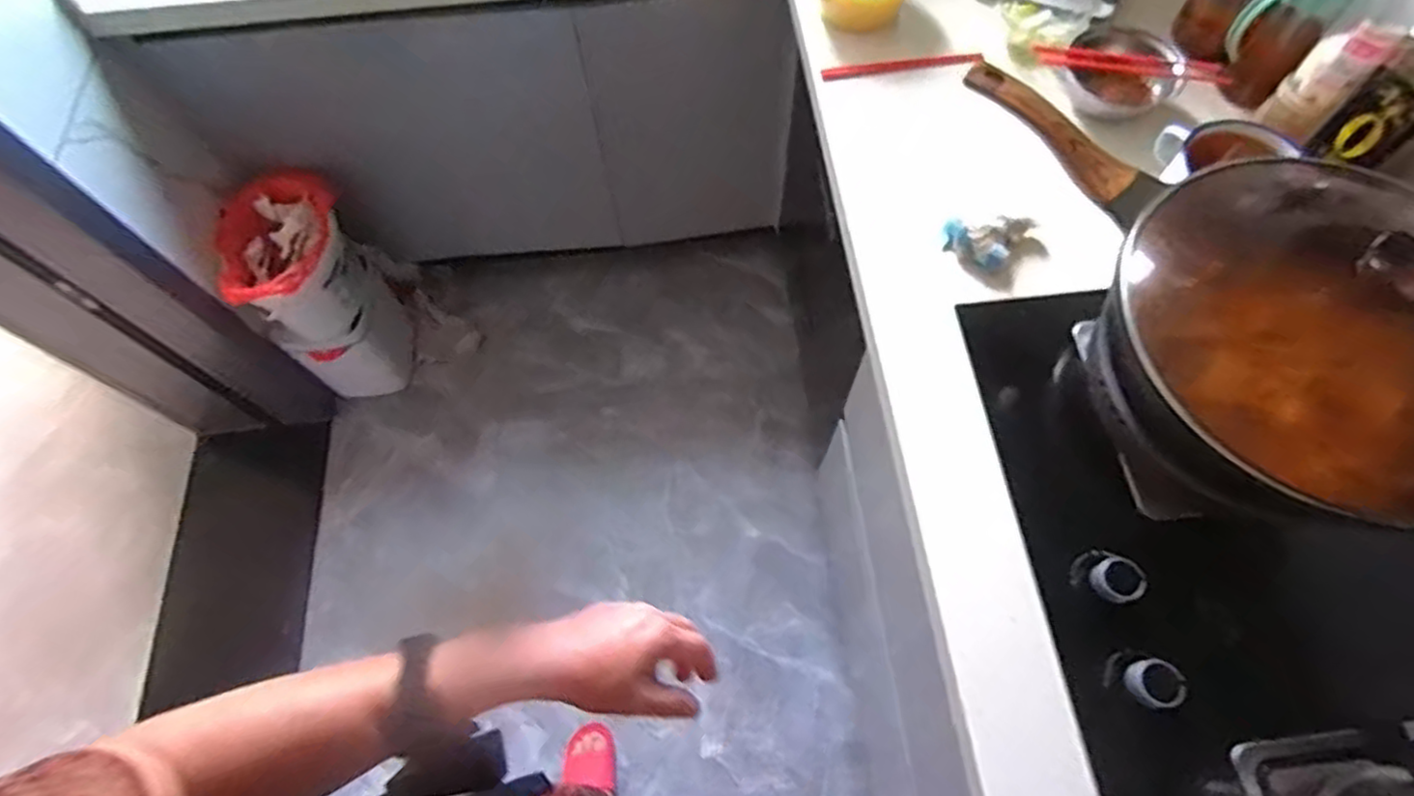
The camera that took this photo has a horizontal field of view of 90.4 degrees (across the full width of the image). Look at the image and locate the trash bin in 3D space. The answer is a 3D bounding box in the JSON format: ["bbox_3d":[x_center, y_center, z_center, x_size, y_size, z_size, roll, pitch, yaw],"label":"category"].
[{"bbox_3d":[-0.809,-0.205,1.517,0.267,0.482,0.255,-42,71,-16],"label":"trash bin"}]

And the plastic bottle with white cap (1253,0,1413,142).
[{"bbox_3d":[0.703,-0.380,0.764,0.078,0.224,0.070,-42,71,-16],"label":"plastic bottle with white cap"}]

